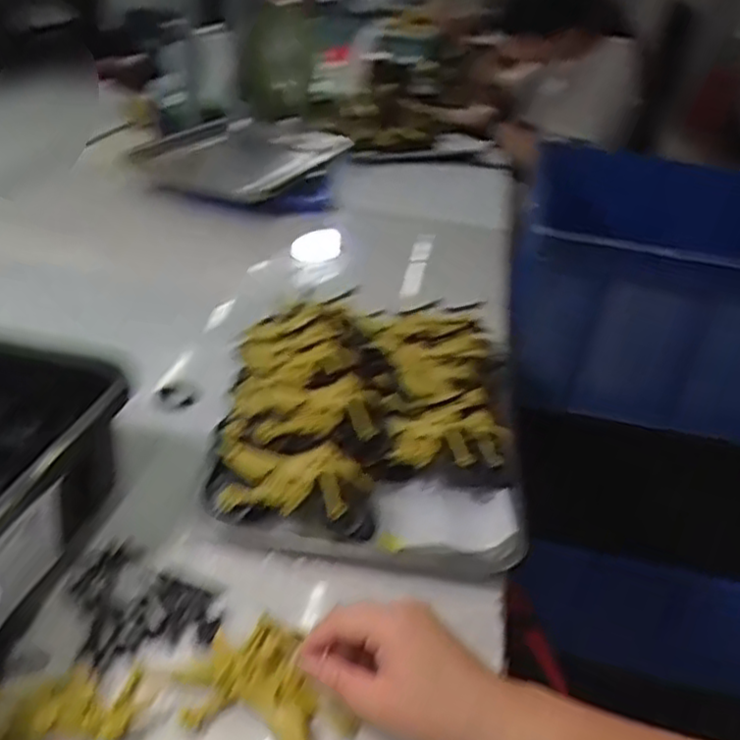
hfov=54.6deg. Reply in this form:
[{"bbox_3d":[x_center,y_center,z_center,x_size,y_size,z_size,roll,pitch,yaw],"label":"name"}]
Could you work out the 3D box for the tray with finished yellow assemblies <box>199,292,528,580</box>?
[{"bbox_3d":[0.005,0.024,0.657,0.258,0.075,0.339,6,30,0],"label":"tray with finished yellow assemblies"}]

